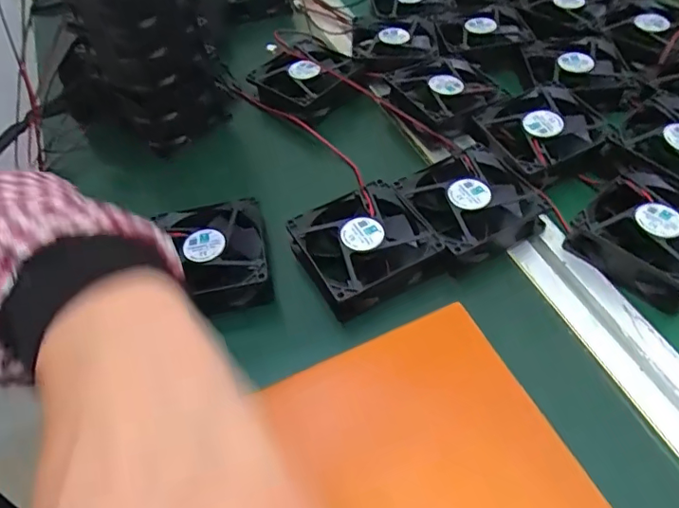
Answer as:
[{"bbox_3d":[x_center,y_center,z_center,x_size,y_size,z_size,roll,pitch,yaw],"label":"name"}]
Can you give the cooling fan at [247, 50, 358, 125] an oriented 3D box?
[{"bbox_3d":[-0.029,-0.155,0.490,0.077,0.026,0.083,-36,54,-22],"label":"cooling fan"}]

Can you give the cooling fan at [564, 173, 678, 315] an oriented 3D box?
[{"bbox_3d":[0.204,-0.012,0.350,0.082,0.028,0.078,-37,55,-23],"label":"cooling fan"}]

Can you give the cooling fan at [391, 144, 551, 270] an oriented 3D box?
[{"bbox_3d":[0.091,-0.035,0.381,0.078,0.029,0.081,-22,50,-12],"label":"cooling fan"}]

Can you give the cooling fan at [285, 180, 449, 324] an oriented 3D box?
[{"bbox_3d":[0.016,-0.005,0.366,0.083,0.027,0.079,-22,50,-12],"label":"cooling fan"}]

